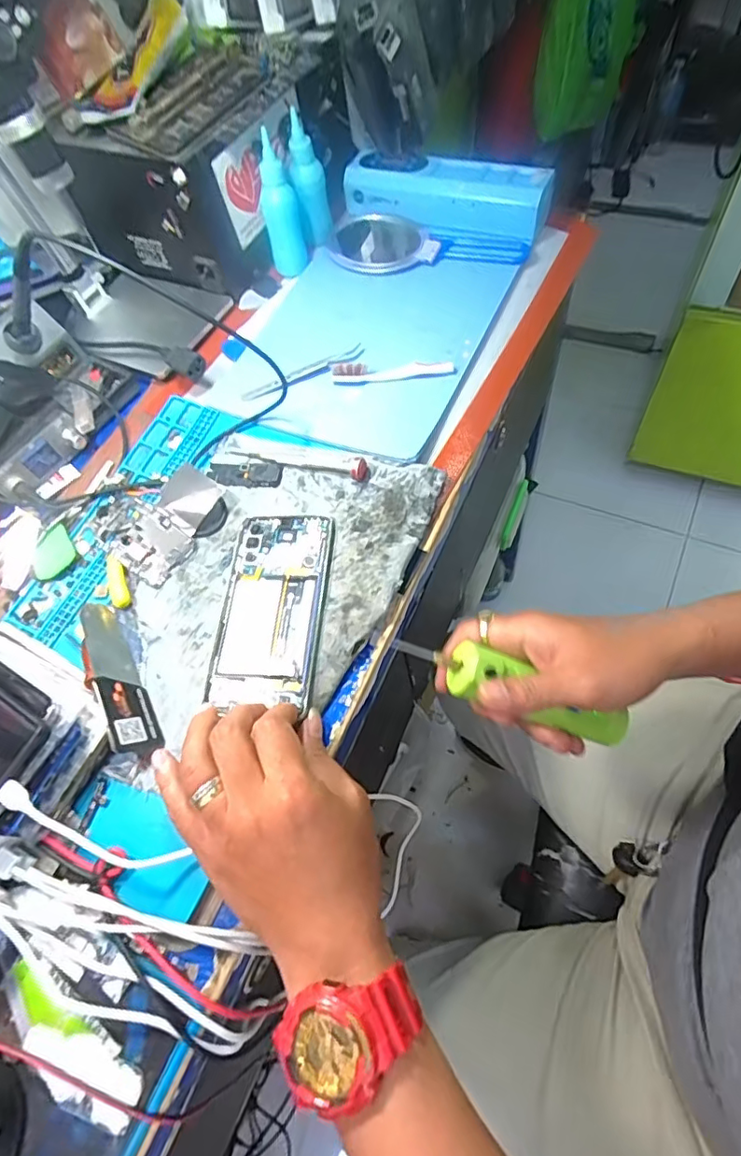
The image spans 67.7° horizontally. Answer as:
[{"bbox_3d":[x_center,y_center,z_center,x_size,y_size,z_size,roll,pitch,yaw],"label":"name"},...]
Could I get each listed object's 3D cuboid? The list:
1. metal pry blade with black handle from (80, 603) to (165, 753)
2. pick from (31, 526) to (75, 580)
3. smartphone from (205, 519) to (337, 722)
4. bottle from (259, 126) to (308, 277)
[{"bbox_3d":[-0.174,0.065,0.378,0.032,0.005,0.115,-1,49,-46],"label":"metal pry blade with black handle"},{"bbox_3d":[-0.255,-0.020,0.443,0.035,0.004,0.041,-36,64,-8],"label":"pick"},{"bbox_3d":[-0.071,0.017,0.398,0.075,0.014,0.143,4,64,3],"label":"smartphone"},{"bbox_3d":[-0.083,-0.348,0.522,0.034,0.107,0.032,-8,61,4],"label":"bottle"}]

